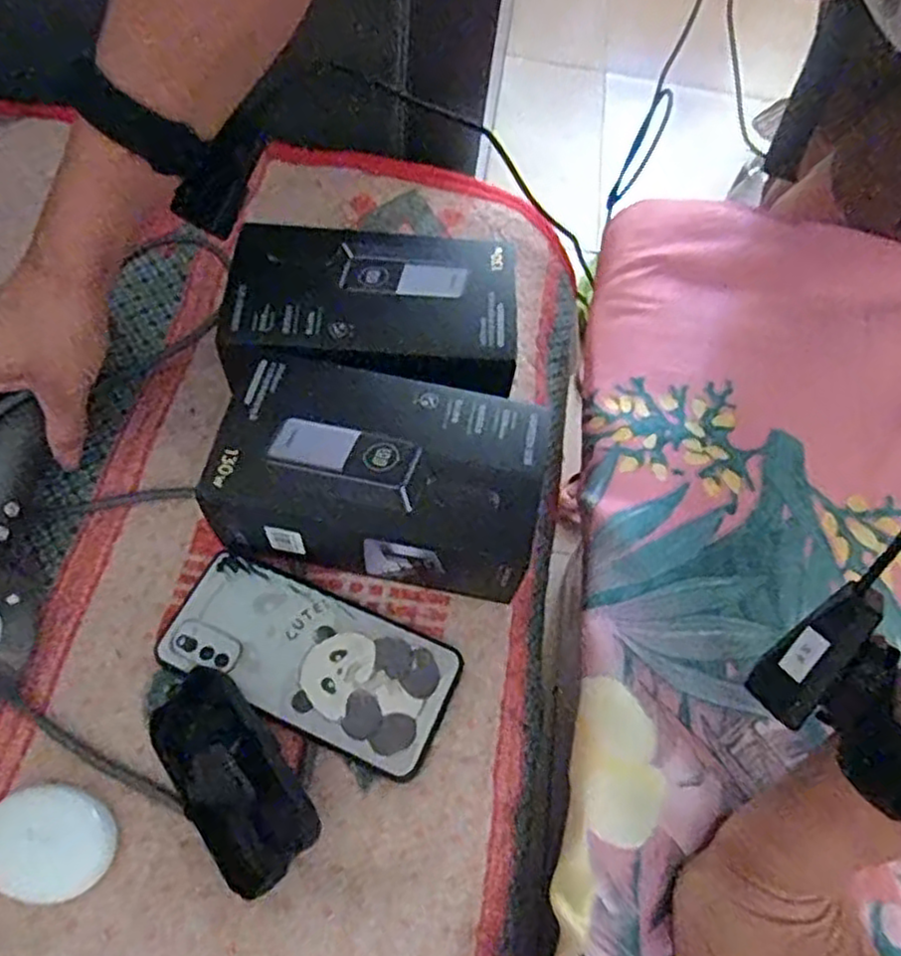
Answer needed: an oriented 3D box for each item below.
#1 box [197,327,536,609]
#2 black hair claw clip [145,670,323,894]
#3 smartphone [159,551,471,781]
[{"bbox_3d":[-0.046,0.006,0.417,0.183,0.077,0.115,12,59,0],"label":"box"},{"bbox_3d":[-0.111,0.150,0.360,0.048,0.023,0.108,-32,67,-23],"label":"black hair claw clip"},{"bbox_3d":[-0.081,0.102,0.404,0.164,0.010,0.075,24,59,8],"label":"smartphone"}]

